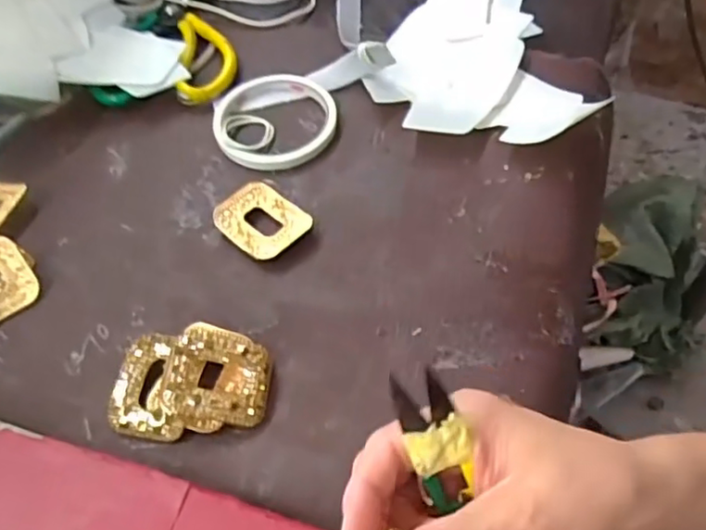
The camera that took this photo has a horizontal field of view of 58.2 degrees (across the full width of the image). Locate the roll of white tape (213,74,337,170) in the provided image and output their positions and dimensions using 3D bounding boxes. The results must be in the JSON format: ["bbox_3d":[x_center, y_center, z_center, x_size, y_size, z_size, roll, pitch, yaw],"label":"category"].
[{"bbox_3d":[-0.058,-0.109,0.475,0.090,0.017,0.085,-1,55,2],"label":"roll of white tape"}]

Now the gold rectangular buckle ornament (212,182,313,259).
[{"bbox_3d":[-0.060,-0.029,0.419,0.063,0.009,0.046,35,64,24],"label":"gold rectangular buckle ornament"}]

